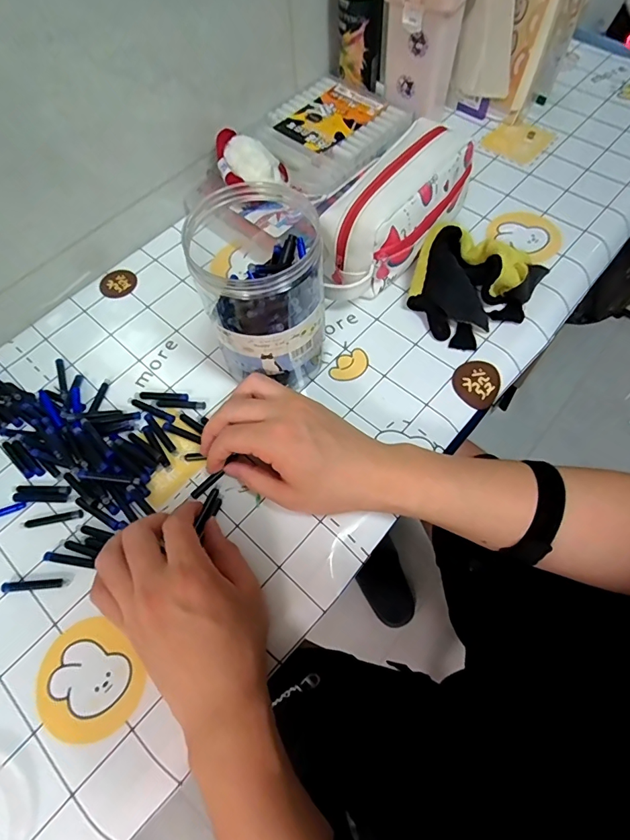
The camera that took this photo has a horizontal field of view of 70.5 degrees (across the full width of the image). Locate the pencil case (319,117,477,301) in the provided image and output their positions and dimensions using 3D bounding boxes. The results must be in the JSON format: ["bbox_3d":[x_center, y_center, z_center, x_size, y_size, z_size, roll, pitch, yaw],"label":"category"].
[{"bbox_3d":[0.082,-0.206,0.453,0.078,0.097,0.210,34,69,18],"label":"pencil case"}]

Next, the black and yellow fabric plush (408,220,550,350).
[{"bbox_3d":[0.158,-0.138,0.443,0.115,0.045,0.127,22,66,13],"label":"black and yellow fabric plush"}]

